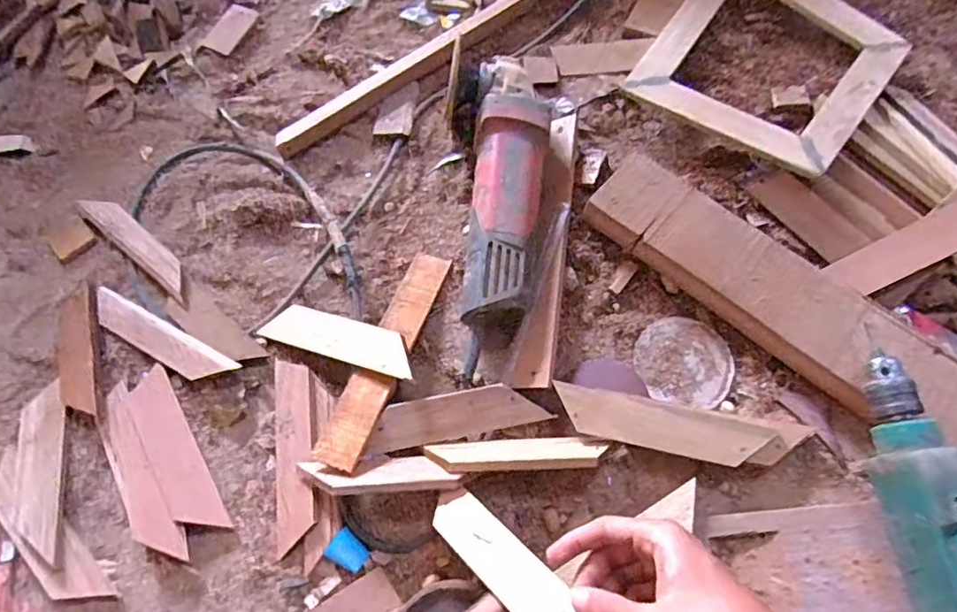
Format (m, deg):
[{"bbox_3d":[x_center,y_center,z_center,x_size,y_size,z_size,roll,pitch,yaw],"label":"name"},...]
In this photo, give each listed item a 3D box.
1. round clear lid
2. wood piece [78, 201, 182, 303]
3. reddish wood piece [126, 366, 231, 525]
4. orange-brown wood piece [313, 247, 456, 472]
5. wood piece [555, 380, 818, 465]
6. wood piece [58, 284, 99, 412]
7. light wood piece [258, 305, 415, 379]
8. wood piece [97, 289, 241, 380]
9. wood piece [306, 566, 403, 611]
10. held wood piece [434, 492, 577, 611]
[{"bbox_3d":[0.176,0.047,0.493,0.081,0.005,0.074,-1,72,2],"label":"round clear lid"},{"bbox_3d":[-0.328,-0.058,0.552,0.142,0.020,0.032,37,77,13],"label":"wood piece"},{"bbox_3d":[-0.255,0.122,0.481,0.036,0.013,0.148,-31,73,-8],"label":"reddish wood piece"},{"bbox_3d":[-0.078,0.039,0.491,0.039,0.010,0.207,18,61,8],"label":"orange-brown wood piece"},{"bbox_3d":[0.160,0.097,0.452,0.194,0.011,0.039,10,83,3],"label":"wood piece"},{"bbox_3d":[-0.352,0.041,0.508,0.033,0.018,0.115,-17,72,-4],"label":"wood piece"},{"bbox_3d":[-0.121,0.027,0.497,0.157,0.007,0.036,13,71,27],"label":"light wood piece"},{"bbox_3d":[-0.286,0.029,0.511,0.153,0.008,0.032,26,74,10],"label":"wood piece"},{"bbox_3d":[-0.096,0.232,0.438,0.069,0.011,0.035,-31,73,-8],"label":"wood piece"},{"bbox_3d":[0.019,0.172,0.382,0.037,0.005,0.135,-38,41,-20],"label":"held wood piece"}]

